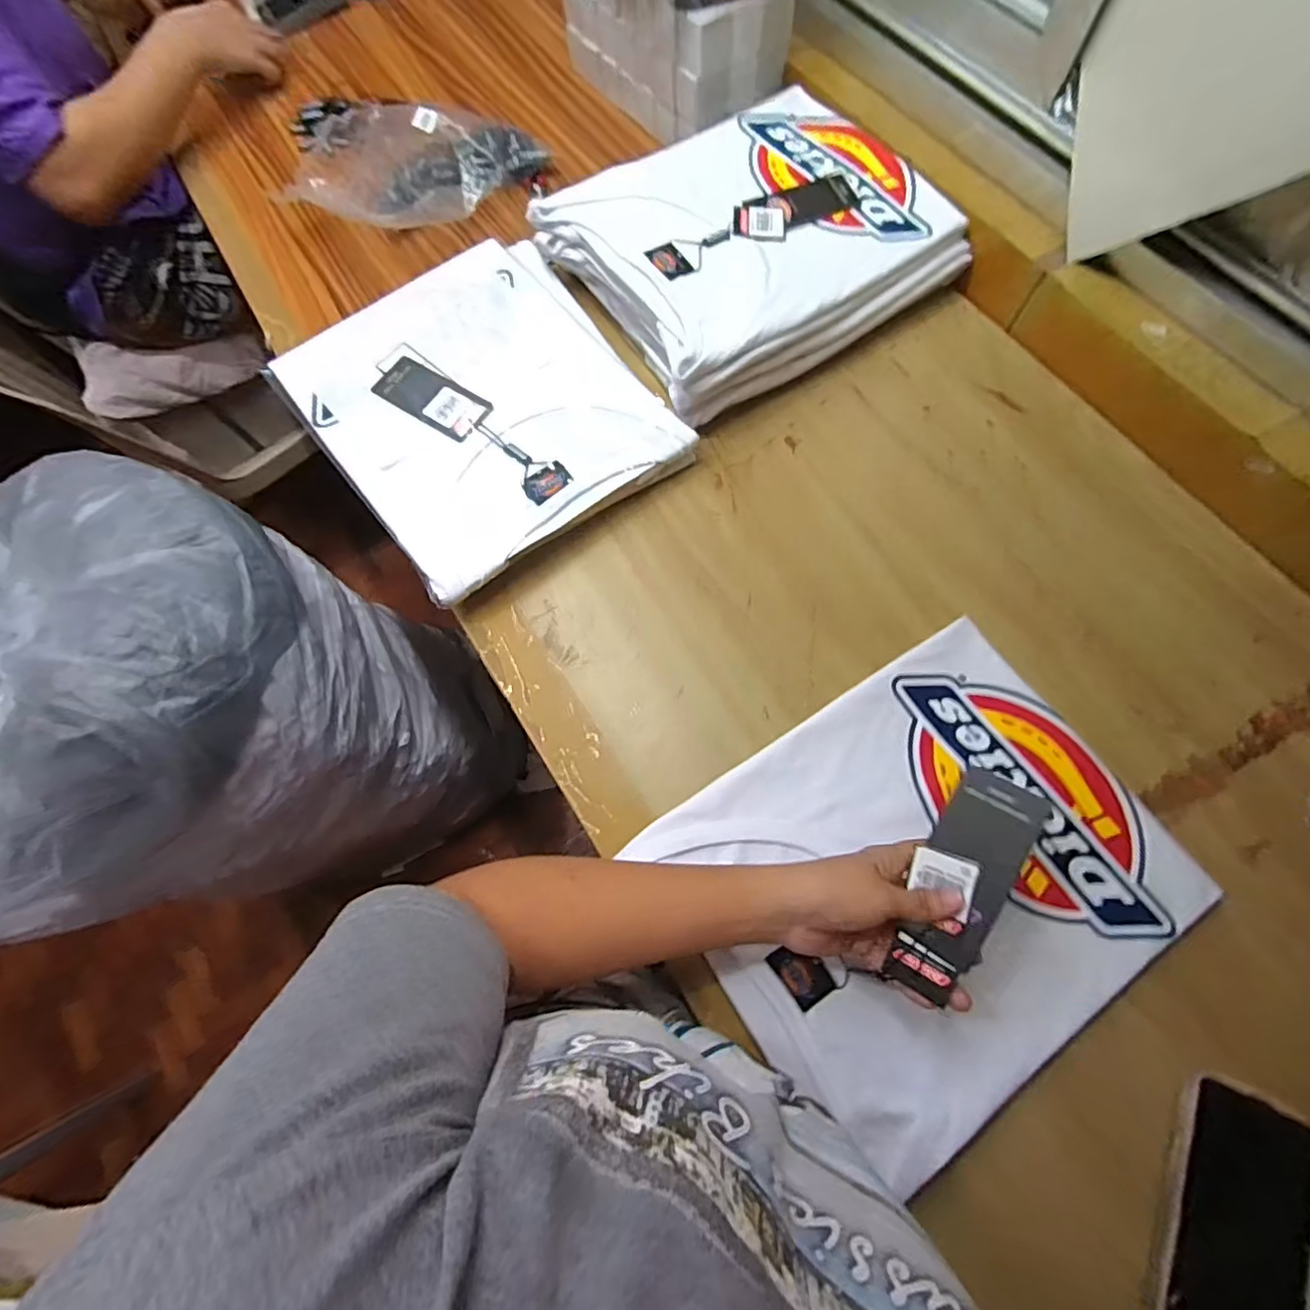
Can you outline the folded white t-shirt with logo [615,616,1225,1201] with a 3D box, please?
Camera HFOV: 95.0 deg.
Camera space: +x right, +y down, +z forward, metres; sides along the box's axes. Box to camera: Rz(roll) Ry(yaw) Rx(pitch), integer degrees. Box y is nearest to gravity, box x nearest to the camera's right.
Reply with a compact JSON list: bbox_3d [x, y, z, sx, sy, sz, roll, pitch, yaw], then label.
[{"bbox_3d":[0.193,0.152,0.422,0.317,0.022,0.261,-33,72,-9],"label":"folded white t-shirt with logo"}]

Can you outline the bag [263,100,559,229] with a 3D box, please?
[{"bbox_3d":[-0.255,-0.553,0.677,0.258,0.072,0.130,-11,70,-2],"label":"bag"}]

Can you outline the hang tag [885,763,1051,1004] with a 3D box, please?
[{"bbox_3d":[0.180,0.133,0.353,0.047,0.005,0.130,25,90,38],"label":"hang tag"}]

